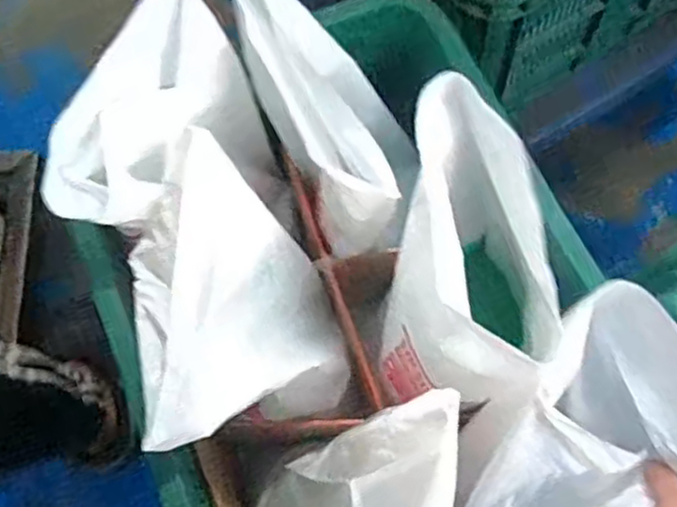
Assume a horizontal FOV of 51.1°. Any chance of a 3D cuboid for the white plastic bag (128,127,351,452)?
[{"bbox_3d":[-0.078,0.048,0.575,0.146,0.224,0.188,-18,69,-5],"label":"white plastic bag"}]

